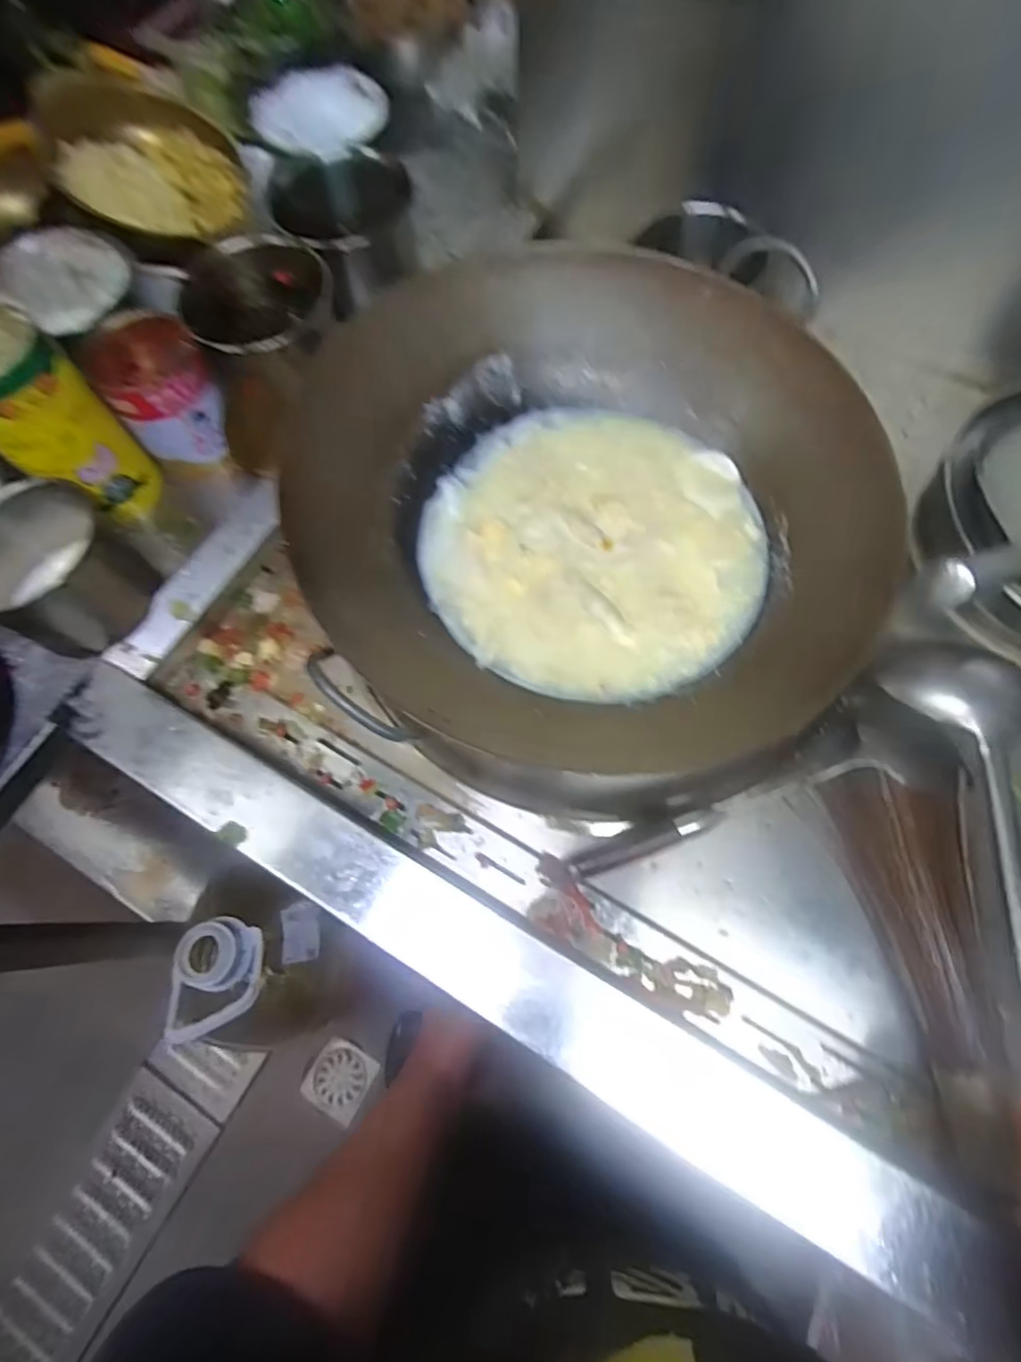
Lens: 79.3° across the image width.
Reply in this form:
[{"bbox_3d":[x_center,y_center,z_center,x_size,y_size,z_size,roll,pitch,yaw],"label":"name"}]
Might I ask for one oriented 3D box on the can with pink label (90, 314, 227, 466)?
[{"bbox_3d":[-0.330,-0.279,0.589,0.096,0.095,0.099,-24,70,-8],"label":"can with pink label"}]

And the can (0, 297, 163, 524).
[{"bbox_3d":[-0.413,-0.232,0.553,0.087,0.195,0.094,-1,69,1],"label":"can"}]

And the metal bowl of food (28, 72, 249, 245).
[{"bbox_3d":[-0.382,-0.557,0.654,0.186,0.060,0.163,-17,98,-28],"label":"metal bowl of food"}]

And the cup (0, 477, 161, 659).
[{"bbox_3d":[-0.417,-0.099,0.566,0.124,0.090,0.132,-1,69,1],"label":"cup"}]

